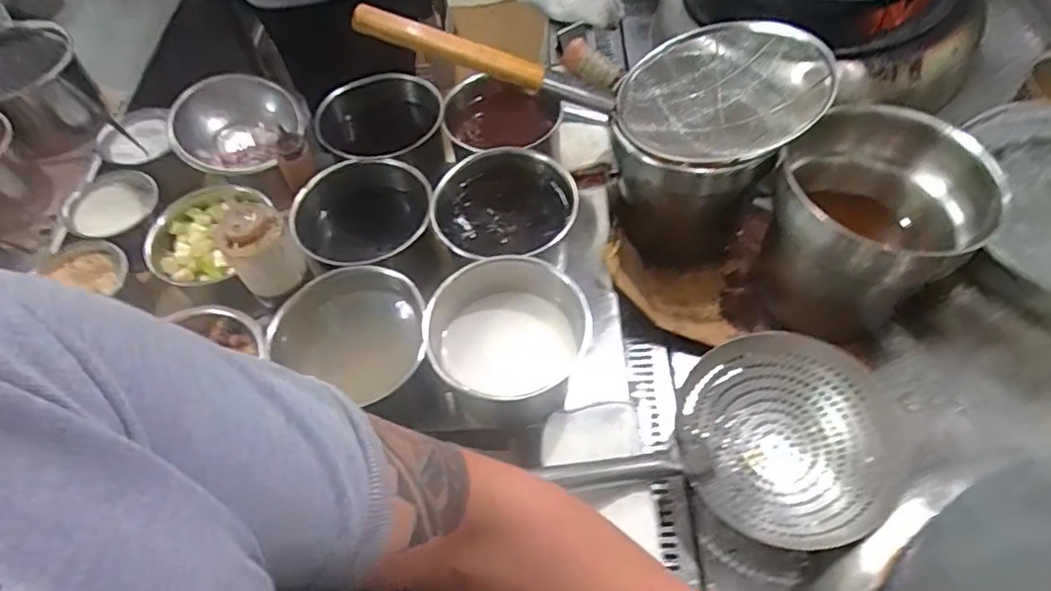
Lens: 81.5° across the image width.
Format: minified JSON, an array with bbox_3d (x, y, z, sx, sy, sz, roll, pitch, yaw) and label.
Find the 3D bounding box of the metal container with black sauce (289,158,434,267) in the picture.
[{"bbox_3d":[-0.205,-0.087,0.813,0.173,0.096,0.172,-15,56,-7],"label":"metal container with black sauce"}]

